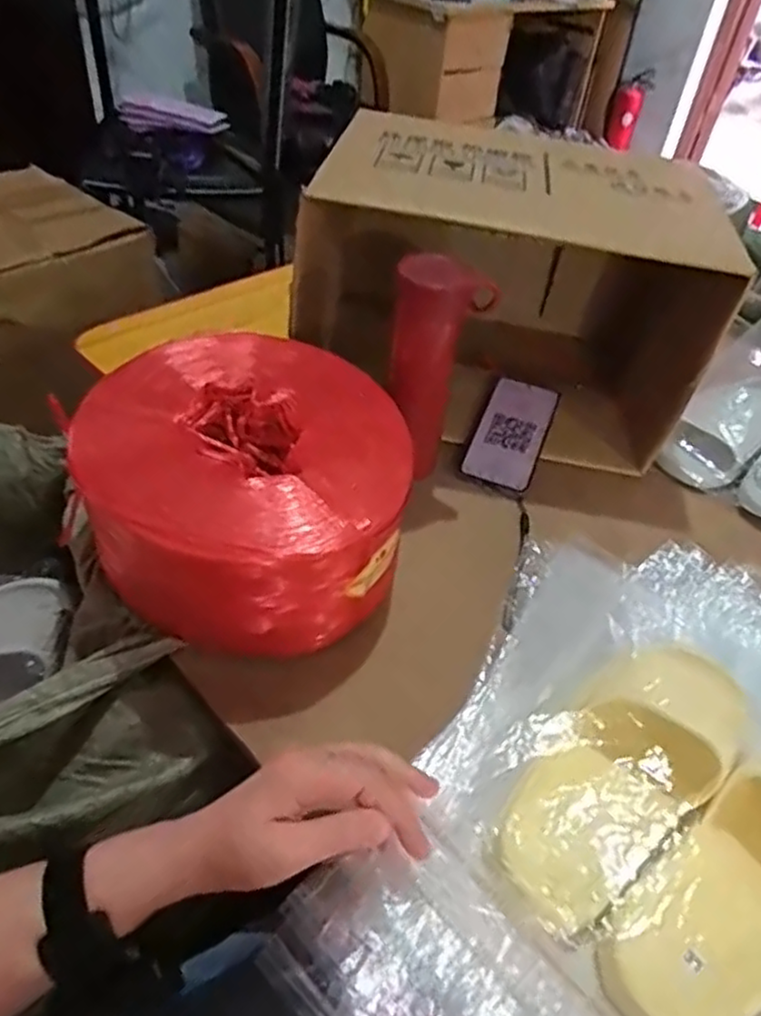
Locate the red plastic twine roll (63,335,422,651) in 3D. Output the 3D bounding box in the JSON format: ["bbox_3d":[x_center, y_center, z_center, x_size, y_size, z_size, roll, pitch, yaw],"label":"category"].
[{"bbox_3d":[-0.113,-0.022,0.609,0.271,0.138,0.257,4,44,-3],"label":"red plastic twine roll"}]

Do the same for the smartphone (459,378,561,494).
[{"bbox_3d":[0.149,-0.087,0.773,0.077,0.008,0.154,20,58,14],"label":"smartphone"}]

